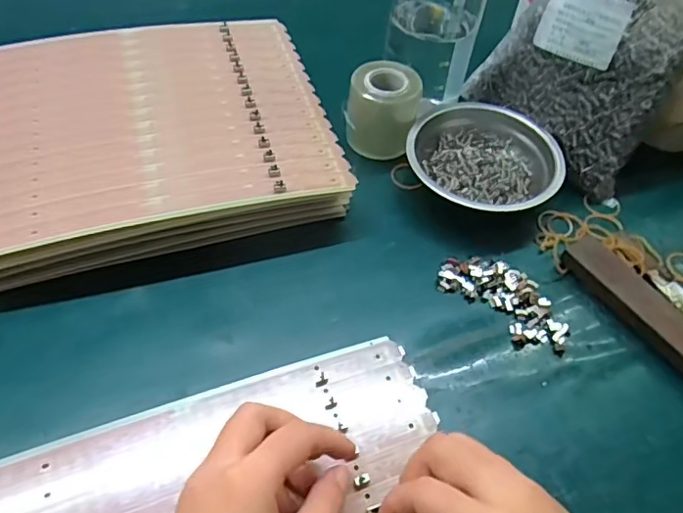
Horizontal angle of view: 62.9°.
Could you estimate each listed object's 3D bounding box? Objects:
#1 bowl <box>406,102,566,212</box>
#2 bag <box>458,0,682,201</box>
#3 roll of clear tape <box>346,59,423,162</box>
[{"bbox_3d":[0.123,-0.085,0.487,0.127,0.037,0.110,15,52,8],"label":"bowl"},{"bbox_3d":[0.210,-0.194,0.469,0.166,0.210,0.137,32,56,20],"label":"bag"},{"bbox_3d":[0.036,-0.129,0.495,0.059,0.064,0.059,2,51,-2],"label":"roll of clear tape"}]

